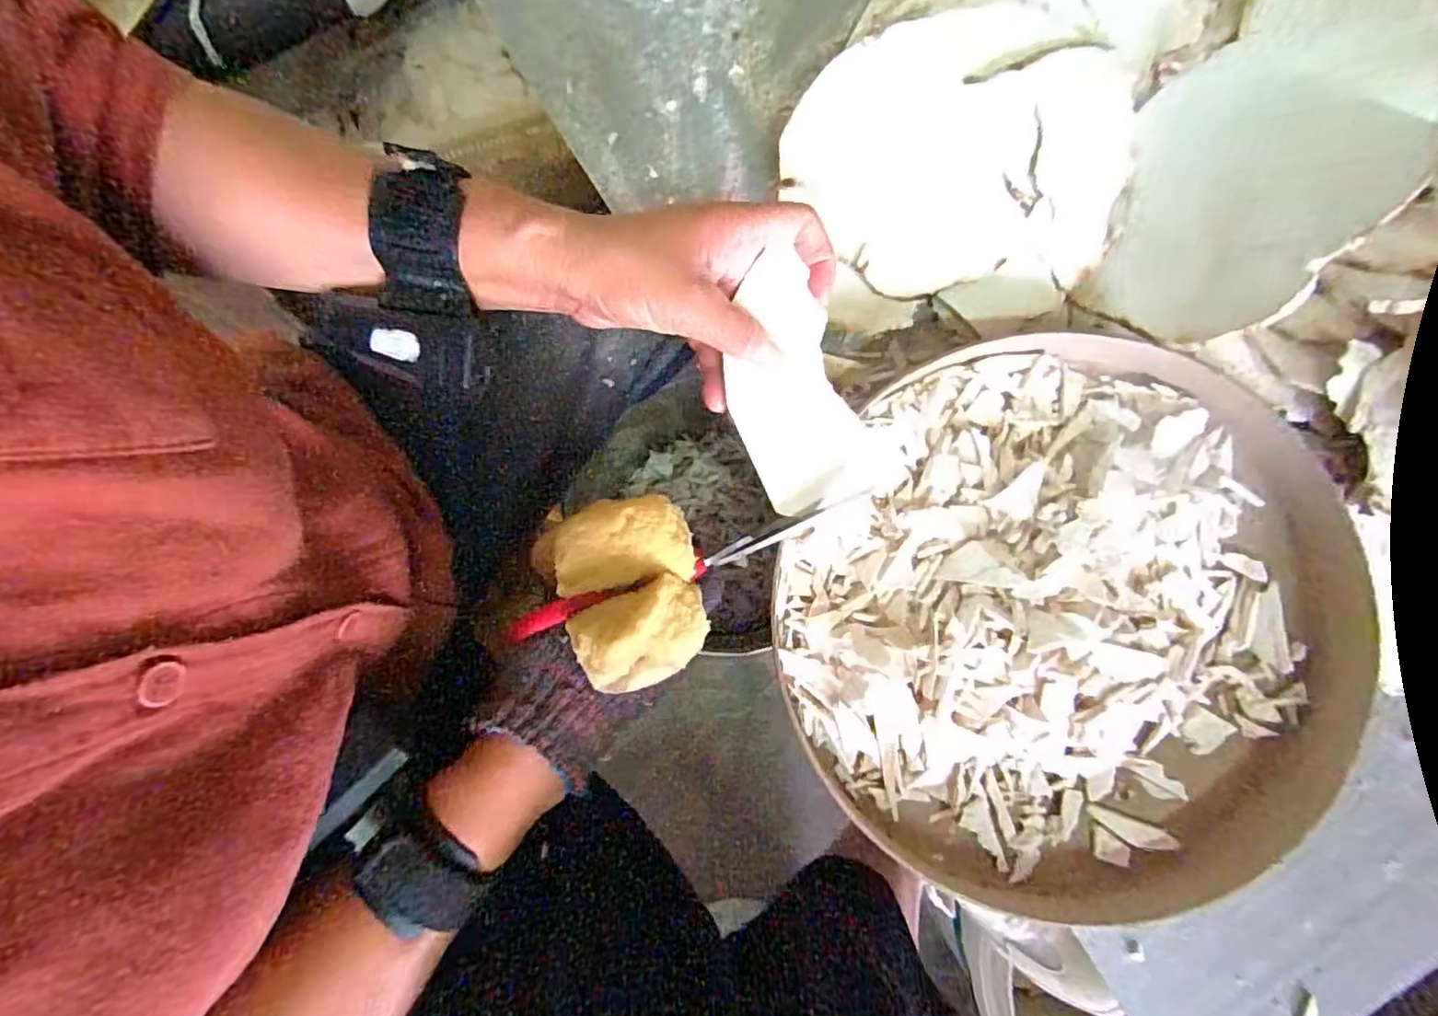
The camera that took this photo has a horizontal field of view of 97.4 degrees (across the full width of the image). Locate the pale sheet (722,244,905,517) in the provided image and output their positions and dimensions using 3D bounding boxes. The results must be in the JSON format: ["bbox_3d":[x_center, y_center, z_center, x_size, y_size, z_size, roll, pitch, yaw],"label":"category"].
[{"bbox_3d":[0.037,-0.056,0.315,0.066,0.010,0.121,-30,96,3],"label":"pale sheet"}]

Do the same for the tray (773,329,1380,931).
[{"bbox_3d":[0.188,0.064,0.349,0.282,0.068,0.296,0,79,1],"label":"tray"}]

